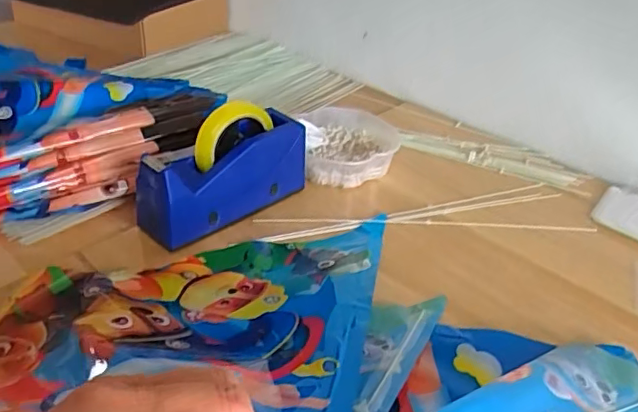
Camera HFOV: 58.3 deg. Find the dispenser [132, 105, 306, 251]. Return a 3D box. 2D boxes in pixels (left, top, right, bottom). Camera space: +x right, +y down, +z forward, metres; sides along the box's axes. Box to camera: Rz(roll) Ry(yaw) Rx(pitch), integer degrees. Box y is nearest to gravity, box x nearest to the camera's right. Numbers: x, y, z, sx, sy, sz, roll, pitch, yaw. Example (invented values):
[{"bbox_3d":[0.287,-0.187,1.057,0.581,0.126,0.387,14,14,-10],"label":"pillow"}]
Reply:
[{"bbox_3d":[-0.107,-0.044,0.649,0.075,0.128,0.195,30,41,29],"label":"dispenser"}]

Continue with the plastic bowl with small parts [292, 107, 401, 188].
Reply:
[{"bbox_3d":[0.046,-0.088,0.801,0.157,0.047,0.170,4,35,-3],"label":"plastic bowl with small parts"}]

